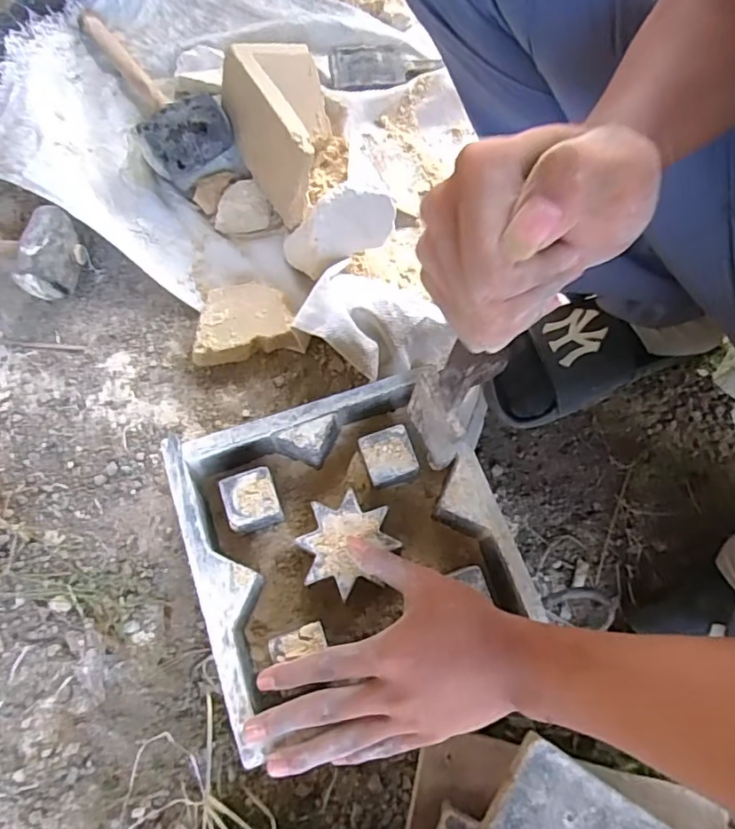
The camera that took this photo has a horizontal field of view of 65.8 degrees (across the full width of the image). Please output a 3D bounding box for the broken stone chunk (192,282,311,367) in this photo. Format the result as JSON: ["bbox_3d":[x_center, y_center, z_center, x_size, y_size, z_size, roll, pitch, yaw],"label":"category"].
[{"bbox_3d":[-0.130,-0.102,0.610,0.113,0.030,0.080,-13,72,-5],"label":"broken stone chunk"}]

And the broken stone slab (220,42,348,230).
[{"bbox_3d":[-0.077,-0.332,0.669,0.131,0.107,0.191,-24,68,-30],"label":"broken stone slab"}]

